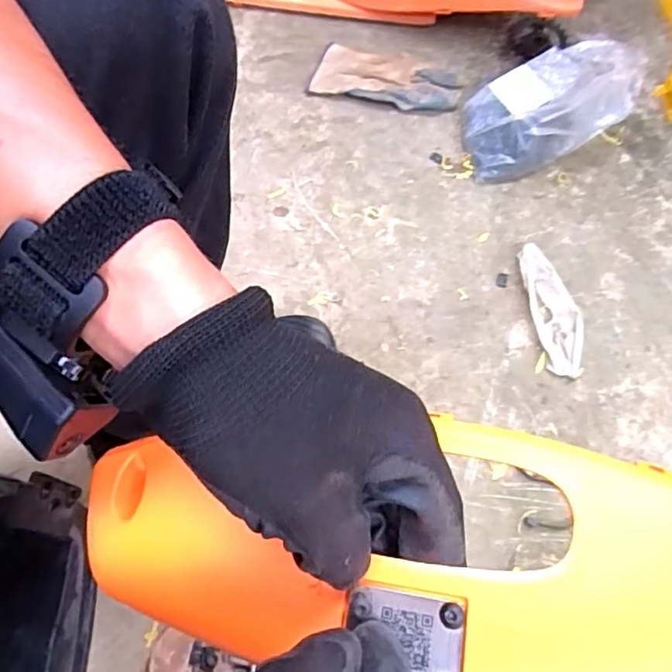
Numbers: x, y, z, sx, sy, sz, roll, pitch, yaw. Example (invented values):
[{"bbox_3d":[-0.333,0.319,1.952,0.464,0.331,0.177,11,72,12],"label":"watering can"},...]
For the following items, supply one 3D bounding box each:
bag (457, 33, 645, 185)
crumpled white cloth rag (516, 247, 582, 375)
[{"bbox_3d":[0.267,-0.298,0.736,0.213,0.109,0.131,-19,69,-8],"label":"bag"},{"bbox_3d":[0.256,-0.033,0.681,0.054,0.015,0.159,-7,68,-4],"label":"crumpled white cloth rag"}]

